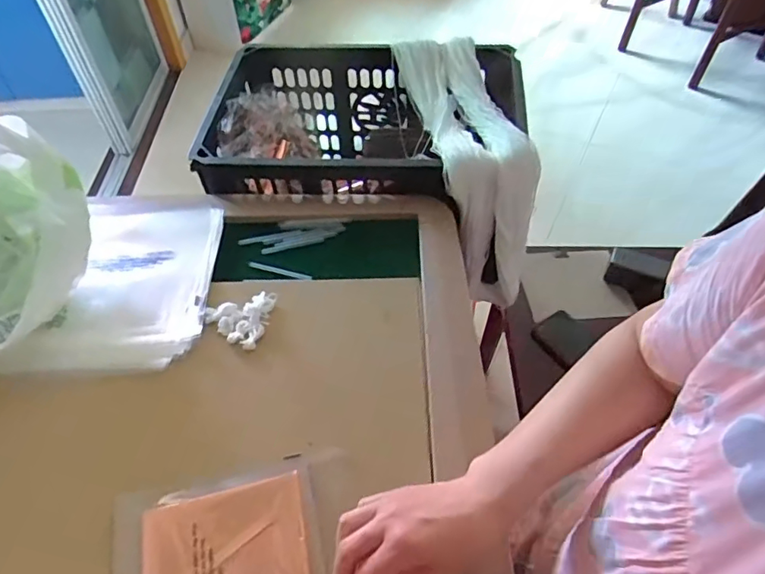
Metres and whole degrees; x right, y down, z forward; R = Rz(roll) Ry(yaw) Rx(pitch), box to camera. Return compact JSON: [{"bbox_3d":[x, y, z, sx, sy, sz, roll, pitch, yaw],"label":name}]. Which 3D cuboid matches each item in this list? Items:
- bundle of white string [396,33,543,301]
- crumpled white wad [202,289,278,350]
[{"bbox_3d":[0.115,-0.191,0.779,0.115,0.205,0.398,-10,68,-6],"label":"bundle of white string"},{"bbox_3d":[-0.153,0.026,0.581,0.067,0.016,0.066,17,53,16],"label":"crumpled white wad"}]

